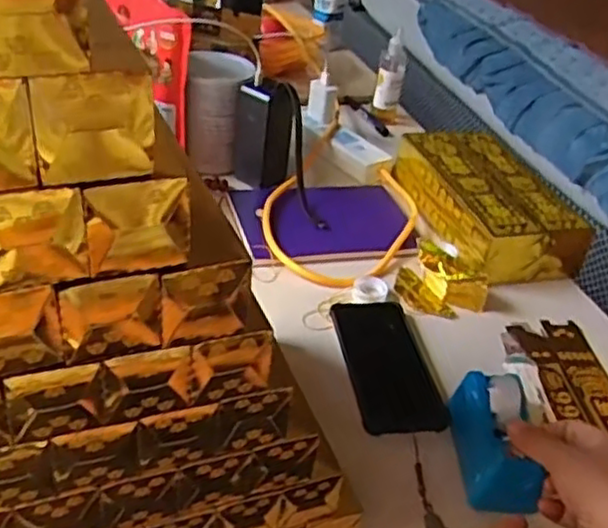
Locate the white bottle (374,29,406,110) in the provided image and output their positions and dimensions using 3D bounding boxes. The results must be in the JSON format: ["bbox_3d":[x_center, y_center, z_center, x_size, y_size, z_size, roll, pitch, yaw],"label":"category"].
[{"bbox_3d":[0.135,-0.298,1.095,0.037,0.114,0.031,-6,38,-18],"label":"white bottle"}]

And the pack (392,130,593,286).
[{"bbox_3d":[0.223,-0.080,0.887,0.137,0.067,0.251,-6,38,-18],"label":"pack"}]

